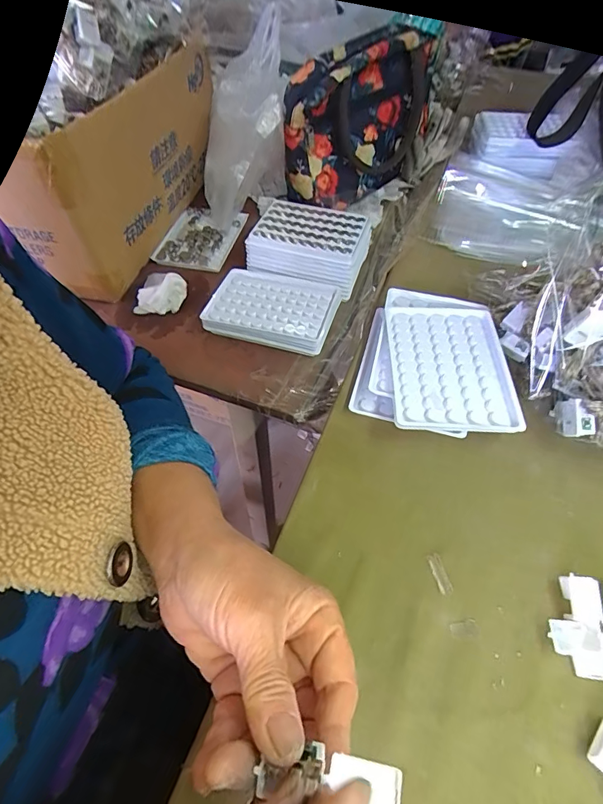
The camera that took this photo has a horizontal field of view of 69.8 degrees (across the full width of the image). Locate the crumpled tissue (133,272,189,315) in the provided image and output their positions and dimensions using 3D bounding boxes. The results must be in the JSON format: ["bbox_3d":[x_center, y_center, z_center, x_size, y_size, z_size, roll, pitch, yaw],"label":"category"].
[{"bbox_3d":[-0.159,-0.127,0.489,0.053,0.030,0.060,6,52,5],"label":"crumpled tissue"}]

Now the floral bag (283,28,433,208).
[{"bbox_3d":[0.072,-0.358,0.558,0.100,0.153,0.234,32,58,24],"label":"floral bag"}]

